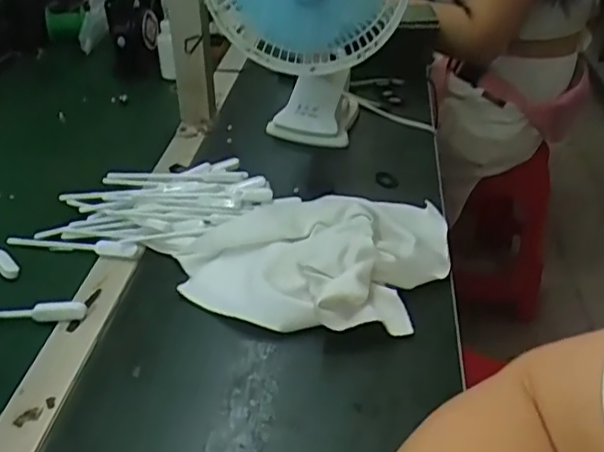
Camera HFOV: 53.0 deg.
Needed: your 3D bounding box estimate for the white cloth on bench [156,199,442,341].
[{"bbox_3d":[0.006,0.019,0.570,0.257,0.044,0.201,7,36,9],"label":"white cloth on bench"}]

